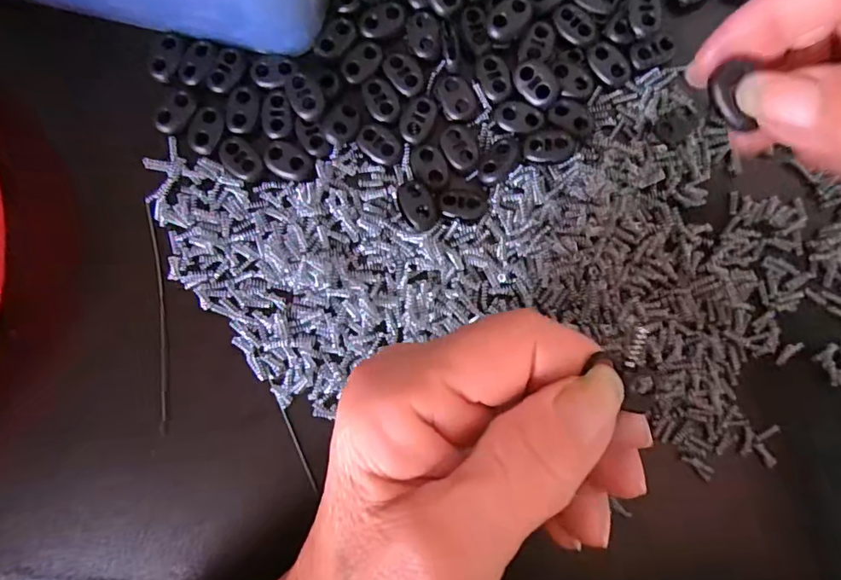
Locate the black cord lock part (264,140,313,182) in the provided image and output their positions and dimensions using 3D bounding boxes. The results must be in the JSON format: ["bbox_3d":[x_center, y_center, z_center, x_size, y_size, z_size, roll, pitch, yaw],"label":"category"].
[{"bbox_3d":[-0.058,-0.057,0.229,0.022,0.004,0.014,28,89,3],"label":"black cord lock part"}]

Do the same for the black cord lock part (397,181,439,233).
[{"bbox_3d":[-0.001,-0.036,0.223,0.013,0.008,0.023,-26,87,1],"label":"black cord lock part"}]

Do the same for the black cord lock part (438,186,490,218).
[{"bbox_3d":[0.019,-0.037,0.224,0.021,0.004,0.013,11,88,2],"label":"black cord lock part"}]

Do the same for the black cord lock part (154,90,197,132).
[{"bbox_3d":[-0.109,-0.079,0.232,0.013,0.004,0.021,43,90,3],"label":"black cord lock part"}]

